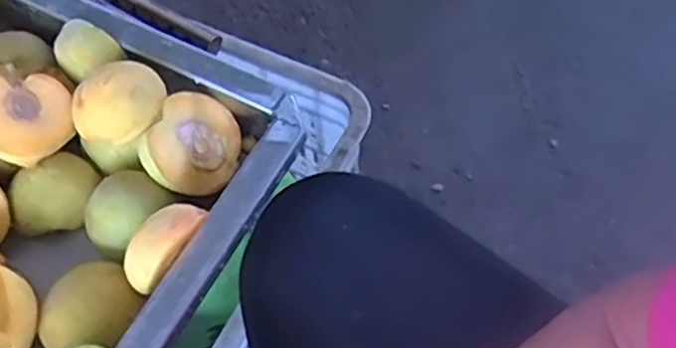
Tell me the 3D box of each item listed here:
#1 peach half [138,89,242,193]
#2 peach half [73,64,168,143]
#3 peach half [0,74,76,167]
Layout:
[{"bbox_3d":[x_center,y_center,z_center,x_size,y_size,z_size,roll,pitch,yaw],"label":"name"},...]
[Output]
[{"bbox_3d":[-0.099,-0.017,0.447,0.060,0.033,0.064,10,74,-38],"label":"peach half"},{"bbox_3d":[-0.137,-0.045,0.427,0.058,0.023,0.049,-28,63,-13],"label":"peach half"},{"bbox_3d":[-0.200,-0.038,0.432,0.059,0.026,0.056,-1,60,2],"label":"peach half"}]

